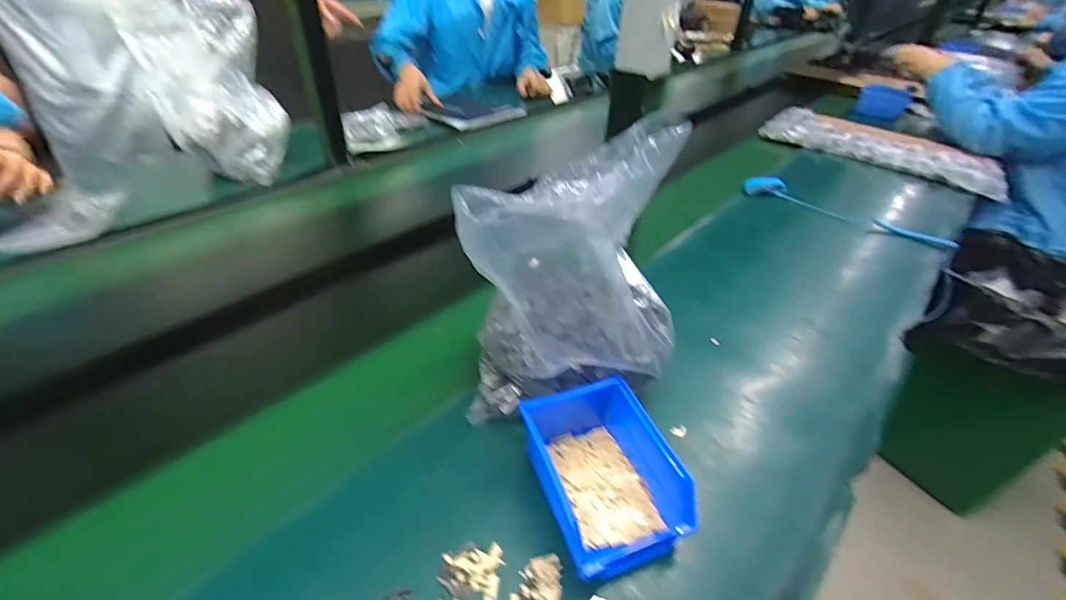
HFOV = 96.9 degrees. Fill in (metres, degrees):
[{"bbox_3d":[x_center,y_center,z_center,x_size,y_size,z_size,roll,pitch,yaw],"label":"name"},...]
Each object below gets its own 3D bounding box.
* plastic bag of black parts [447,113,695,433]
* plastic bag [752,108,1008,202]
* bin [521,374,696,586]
[{"bbox_3d":[0.037,-0.012,0.462,0.204,0.270,0.147,-4,39,-12],"label":"plastic bag of black parts"},{"bbox_3d":[0.866,-0.385,1.197,0.233,0.059,0.561,-22,44,-29],"label":"plastic bag"},{"bbox_3d":[0.053,0.147,0.424,0.111,0.074,0.169,-12,41,-21],"label":"bin"}]

